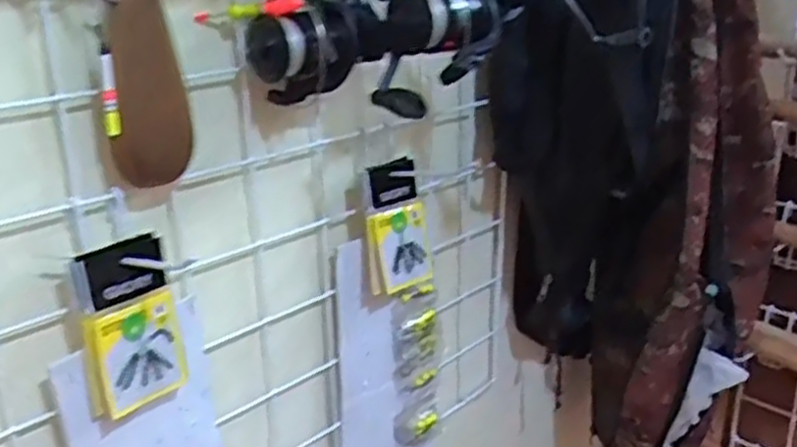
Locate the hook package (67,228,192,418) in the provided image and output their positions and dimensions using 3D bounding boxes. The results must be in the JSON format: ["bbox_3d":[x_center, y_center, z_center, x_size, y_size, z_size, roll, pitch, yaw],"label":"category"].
[{"bbox_3d":[-0.153,0.058,0.442,0.026,0.095,0.055,10,21,42],"label":"hook package"}]

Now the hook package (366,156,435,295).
[{"bbox_3d":[0.002,0.001,0.588,0.052,0.095,0.016,-18,8,-36],"label":"hook package"}]

